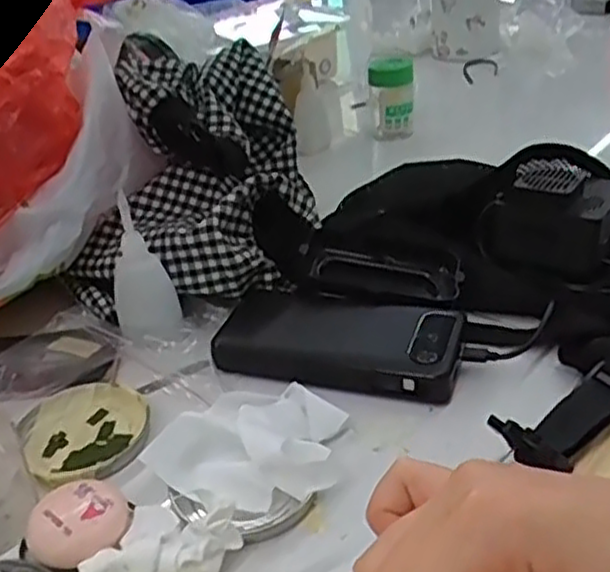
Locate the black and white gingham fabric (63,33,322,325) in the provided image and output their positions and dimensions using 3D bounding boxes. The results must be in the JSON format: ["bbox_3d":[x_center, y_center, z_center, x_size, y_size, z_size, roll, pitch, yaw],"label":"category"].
[{"bbox_3d":[-0.095,-0.081,0.573,0.189,0.144,0.195,-10,31,-5],"label":"black and white gingham fabric"}]

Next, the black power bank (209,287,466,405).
[{"bbox_3d":[0.022,0.034,0.485,0.158,0.020,0.078,8,34,22],"label":"black power bank"}]

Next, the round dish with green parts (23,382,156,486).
[{"bbox_3d":[-0.129,0.087,0.441,0.072,0.012,0.087,-21,34,-22],"label":"round dish with green parts"}]

